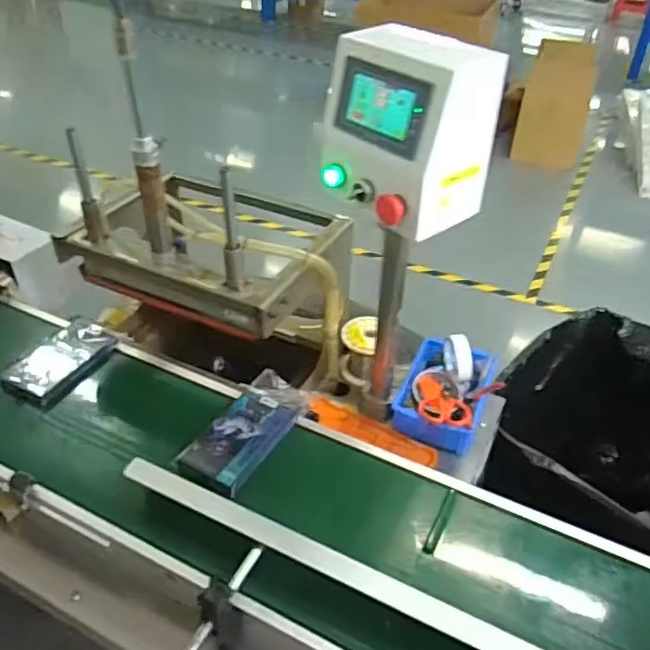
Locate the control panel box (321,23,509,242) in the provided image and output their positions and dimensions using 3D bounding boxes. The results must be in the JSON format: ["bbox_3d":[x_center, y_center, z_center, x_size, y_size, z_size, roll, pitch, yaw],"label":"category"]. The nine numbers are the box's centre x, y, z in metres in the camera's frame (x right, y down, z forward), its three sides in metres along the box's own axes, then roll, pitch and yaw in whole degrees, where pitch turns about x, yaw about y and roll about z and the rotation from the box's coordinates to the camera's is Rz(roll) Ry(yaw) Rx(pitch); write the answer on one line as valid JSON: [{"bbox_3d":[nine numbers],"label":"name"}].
[{"bbox_3d":[0.097,-0.244,0.774,0.143,0.192,0.178,-25,45,-28],"label":"control panel box"}]

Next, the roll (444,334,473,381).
[{"bbox_3d":[0.230,0.052,1.077,0.025,0.074,0.086,-11,40,-14],"label":"roll"}]

